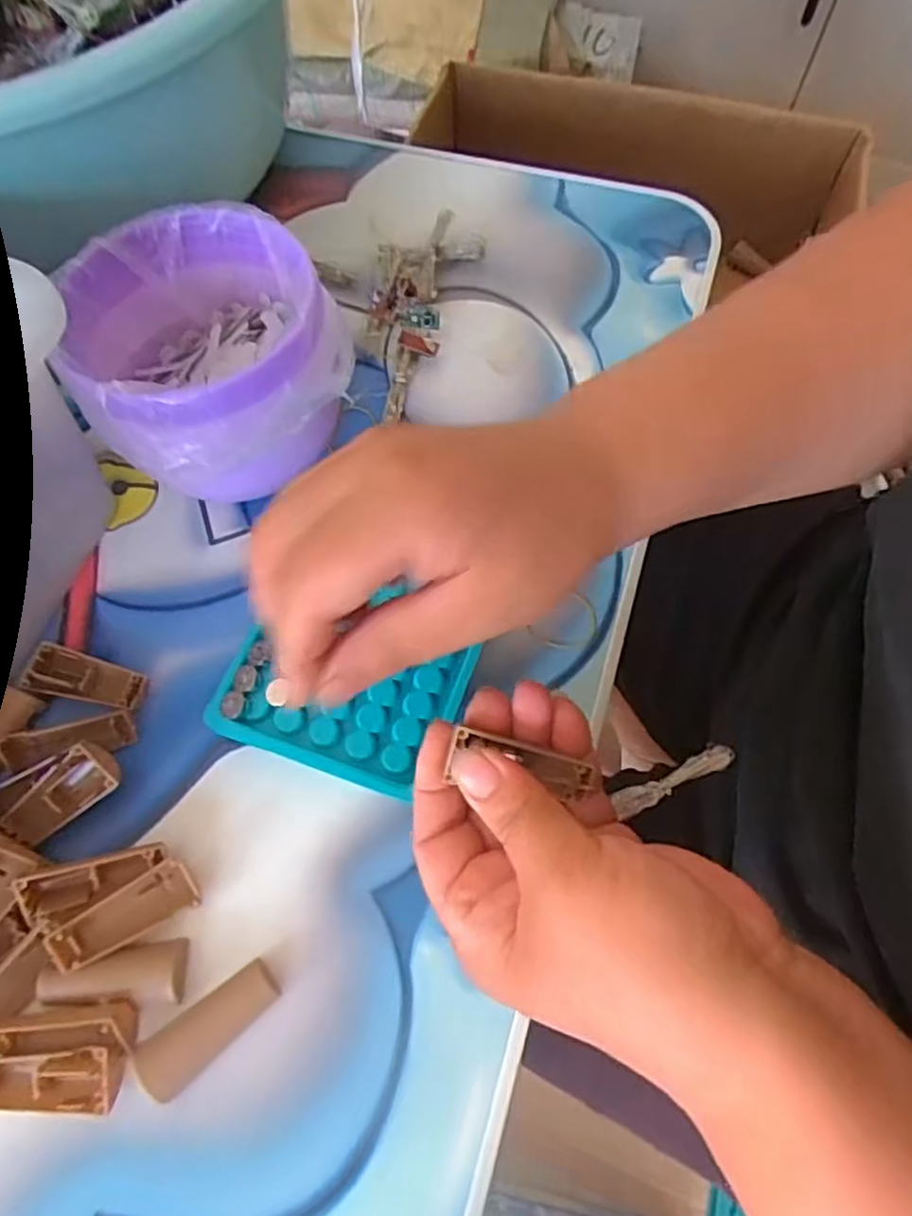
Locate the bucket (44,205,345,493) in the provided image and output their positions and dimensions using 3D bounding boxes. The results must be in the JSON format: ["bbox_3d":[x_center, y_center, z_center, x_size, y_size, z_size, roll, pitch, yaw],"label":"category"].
[{"bbox_3d":[-0.107,-0.105,0.311,0.105,0.091,0.113,0,66,1],"label":"bucket"}]

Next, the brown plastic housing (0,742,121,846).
[{"bbox_3d":[-0.153,0.072,0.268,0.045,0.010,0.021,-39,67,0],"label":"brown plastic housing"}]

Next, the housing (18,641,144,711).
[{"bbox_3d":[-0.159,0.030,0.298,0.050,0.012,0.021,12,67,6],"label":"housing"}]

